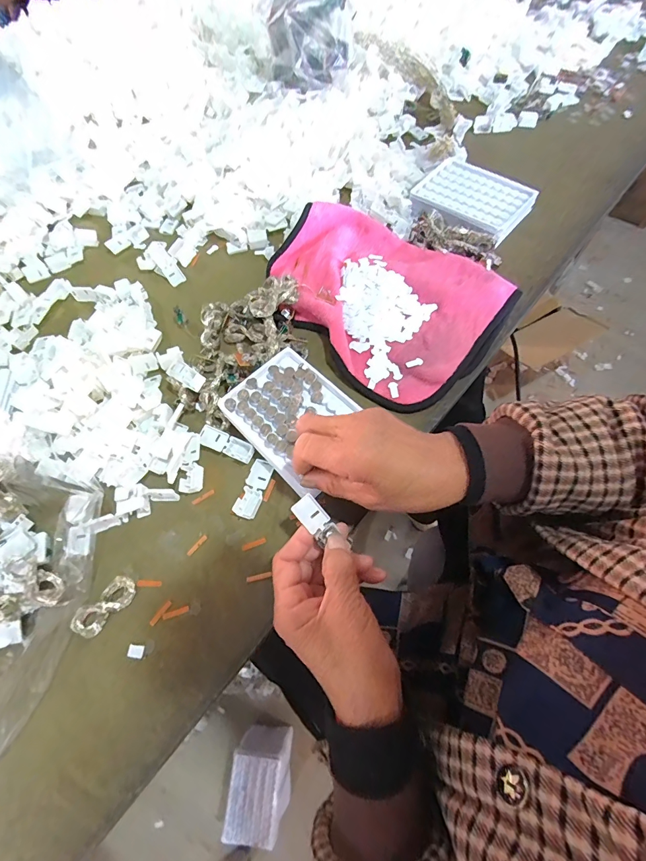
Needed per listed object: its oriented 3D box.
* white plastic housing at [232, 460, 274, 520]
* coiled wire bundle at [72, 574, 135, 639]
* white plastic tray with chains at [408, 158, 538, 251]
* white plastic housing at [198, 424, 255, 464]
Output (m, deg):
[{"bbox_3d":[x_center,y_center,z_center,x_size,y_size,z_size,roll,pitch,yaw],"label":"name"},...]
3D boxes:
[{"bbox_3d":[-0.063,0.054,0.353,0.021,0.006,0.055,17,67,11],"label":"white plastic housing"},{"bbox_3d":[-0.180,0.145,0.313,0.022,0.015,0.049,40,73,19],"label":"coiled wire bundle"},{"bbox_3d":[0.190,-0.300,0.479,0.101,0.018,0.147,-42,69,-15],"label":"white plastic tray with chains"},{"bbox_3d":[-0.094,0.013,0.371,0.055,0.007,0.020,21,68,13],"label":"white plastic housing"}]

